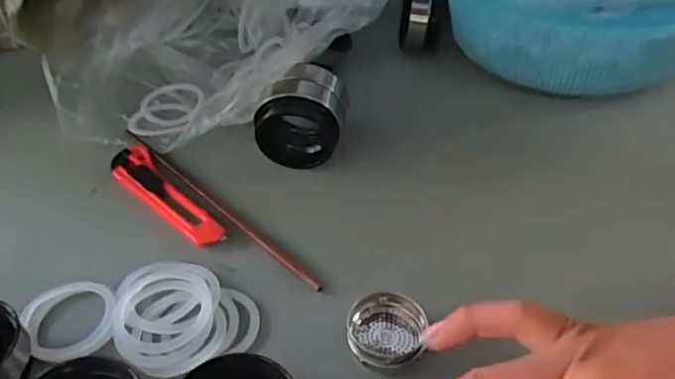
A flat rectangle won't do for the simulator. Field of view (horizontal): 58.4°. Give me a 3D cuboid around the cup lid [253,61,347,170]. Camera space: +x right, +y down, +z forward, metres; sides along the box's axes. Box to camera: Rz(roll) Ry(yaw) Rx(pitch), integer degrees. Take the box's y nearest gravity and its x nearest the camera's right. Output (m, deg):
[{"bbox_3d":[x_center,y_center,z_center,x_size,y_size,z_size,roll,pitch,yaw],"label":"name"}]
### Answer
[{"bbox_3d":[-0.027,-0.055,0.475,0.067,0.070,0.053,5,42,7],"label":"cup lid"}]

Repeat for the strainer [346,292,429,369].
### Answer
[{"bbox_3d":[0.028,0.083,0.348,0.042,0.021,0.045,-1,42,1],"label":"strainer"}]

